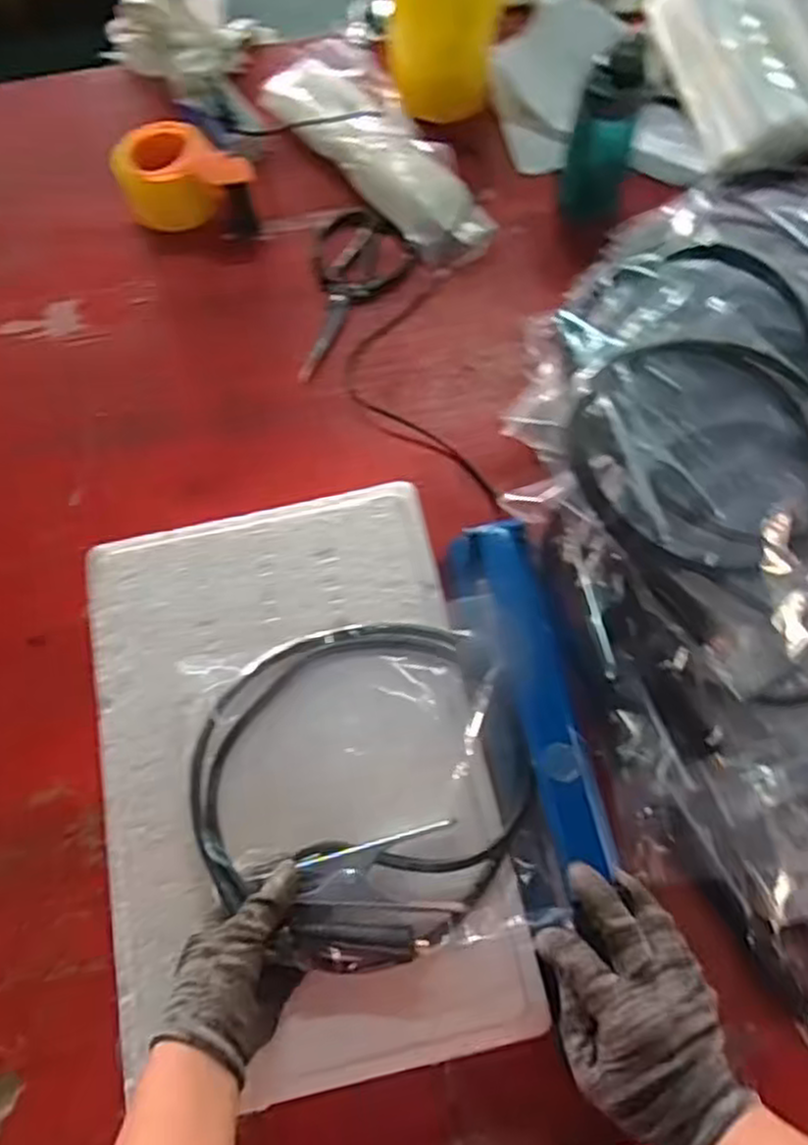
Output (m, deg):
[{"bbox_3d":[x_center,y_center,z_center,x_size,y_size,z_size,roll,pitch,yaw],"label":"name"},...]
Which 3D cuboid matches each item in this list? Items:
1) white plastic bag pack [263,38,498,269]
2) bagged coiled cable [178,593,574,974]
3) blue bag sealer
[{"bbox_3d":[-0.027,-0.481,0.850,0.114,0.045,0.346,-32,71,-11],"label":"white plastic bag pack"},{"bbox_3d":[-0.025,0.148,0.543,0.236,0.042,0.232,-12,71,-4],"label":"bagged coiled cable"},{"bbox_3d":[0.094,0.098,0.562,0.071,0.069,0.284,-10,64,-3],"label":"blue bag sealer"}]

